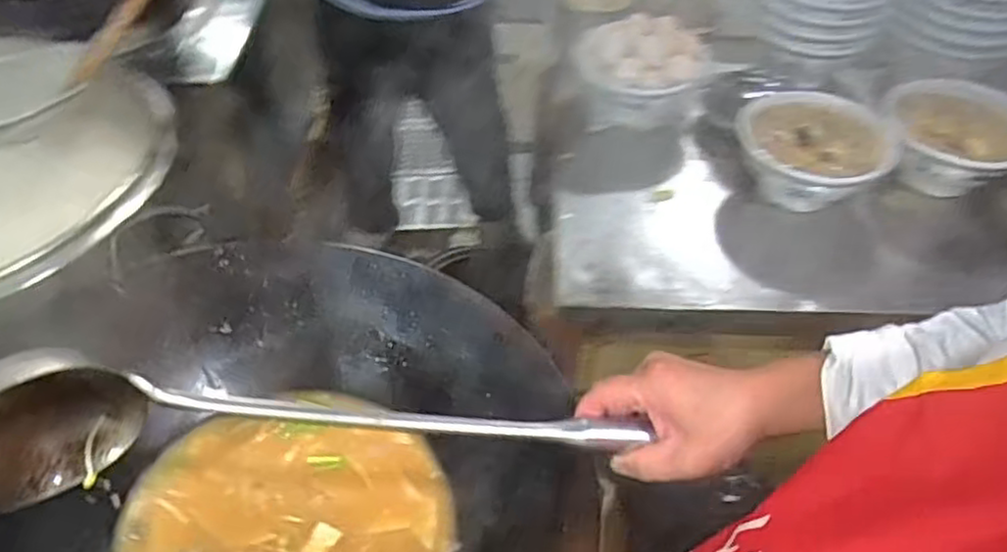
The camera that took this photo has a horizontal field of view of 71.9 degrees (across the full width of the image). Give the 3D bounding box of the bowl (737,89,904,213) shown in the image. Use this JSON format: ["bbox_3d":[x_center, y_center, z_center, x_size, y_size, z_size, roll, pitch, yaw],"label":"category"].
[{"bbox_3d":[0.459,-0.181,1.032,0.201,0.093,0.184,1,49,-1],"label":"bowl"}]

